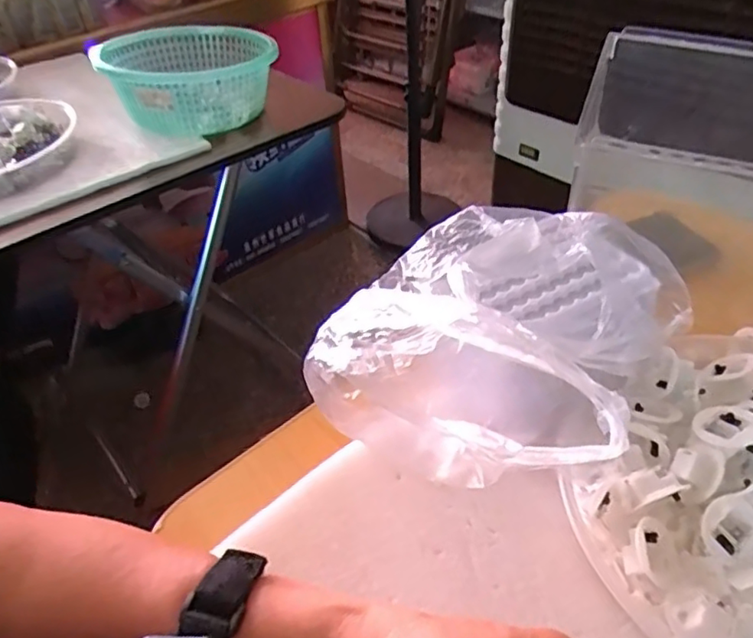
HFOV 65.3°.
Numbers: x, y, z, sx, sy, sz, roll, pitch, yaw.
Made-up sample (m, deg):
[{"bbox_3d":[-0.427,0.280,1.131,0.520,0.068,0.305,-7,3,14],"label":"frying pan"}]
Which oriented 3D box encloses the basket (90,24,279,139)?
[{"bbox_3d":[-0.259,-0.339,0.816,0.211,0.090,0.239,-24,46,-20],"label":"basket"}]

